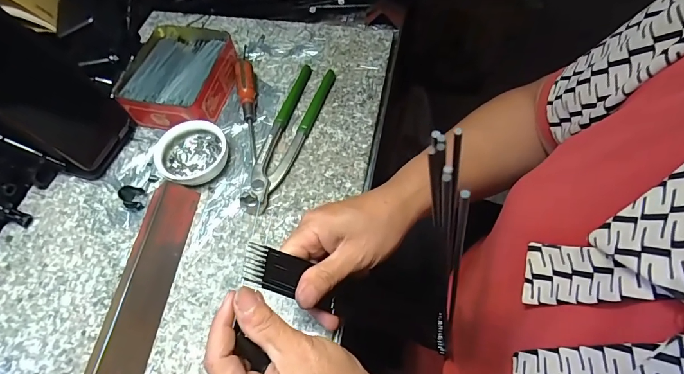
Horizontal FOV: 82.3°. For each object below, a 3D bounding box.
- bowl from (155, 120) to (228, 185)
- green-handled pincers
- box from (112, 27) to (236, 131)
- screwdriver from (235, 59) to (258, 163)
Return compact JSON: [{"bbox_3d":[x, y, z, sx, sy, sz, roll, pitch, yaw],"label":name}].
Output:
[{"bbox_3d":[-0.156,-0.035,0.410,0.070,0.027,0.061,-21,60,-8],"label":"bowl"},{"bbox_3d":[-0.058,-0.061,0.427,0.044,0.016,0.200,13,62,12],"label":"green-handled pincers"},{"bbox_3d":[-0.187,-0.127,0.456,0.110,0.044,0.129,11,61,10],"label":"box"},{"bbox_3d":[-0.105,-0.088,0.439,0.021,0.027,0.127,-12,60,-3],"label":"screwdriver"}]

